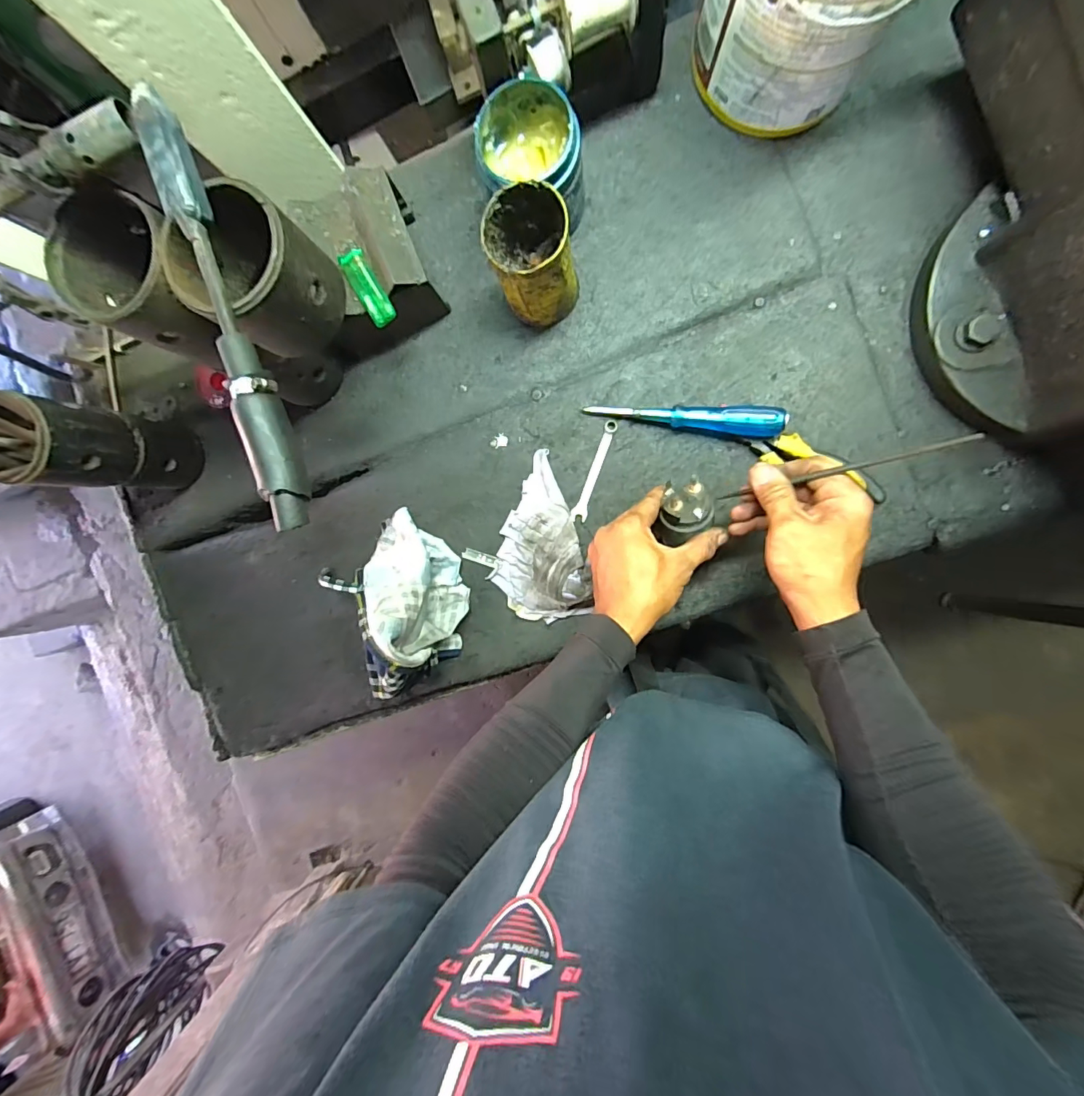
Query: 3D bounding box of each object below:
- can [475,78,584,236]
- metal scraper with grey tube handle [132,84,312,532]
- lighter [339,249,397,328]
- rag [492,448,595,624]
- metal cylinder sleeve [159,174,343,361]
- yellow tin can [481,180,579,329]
[{"bbox_3d":[-0.006,-0.360,0.445,0.087,0.100,0.088,0,93,9],"label":"can"},{"bbox_3d":[-0.199,-0.146,0.299,0.028,0.021,0.273,-16,90,9],"label":"metal scraper with grey tube handle"},{"bbox_3d":[-0.165,-0.246,0.444,0.023,0.011,0.070,-29,88,9],"label":"lighter"},{"bbox_3d":[-0.014,-0.003,0.503,0.106,0.048,0.177,-19,92,9],"label":"rag"},{"bbox_3d":[-0.204,-0.196,0.338,0.088,0.082,0.086,32,97,6],"label":"metal cylinder sleeve"},{"bbox_3d":[-0.007,-0.273,0.445,0.071,0.115,0.082,-17,93,9],"label":"yellow tin can"}]

